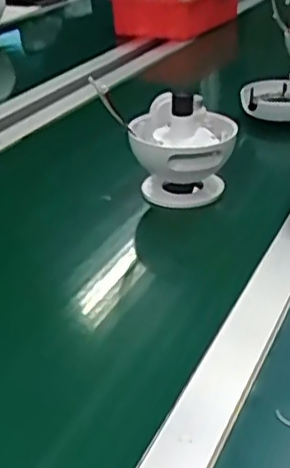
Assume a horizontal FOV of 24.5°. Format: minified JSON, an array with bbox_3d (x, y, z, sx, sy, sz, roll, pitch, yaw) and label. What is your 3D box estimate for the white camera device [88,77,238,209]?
[{"bbox_3d":[0.029,-0.094,0.760,0.136,0.132,0.120,-1,29,-1],"label":"white camera device"}]

